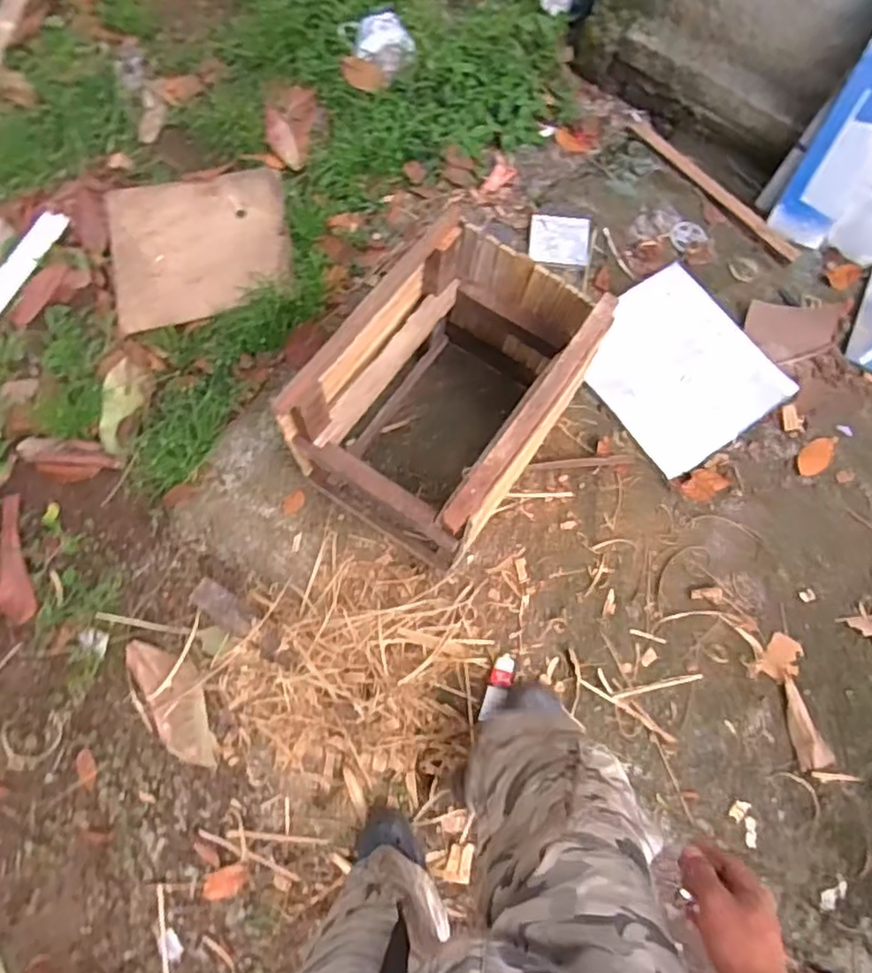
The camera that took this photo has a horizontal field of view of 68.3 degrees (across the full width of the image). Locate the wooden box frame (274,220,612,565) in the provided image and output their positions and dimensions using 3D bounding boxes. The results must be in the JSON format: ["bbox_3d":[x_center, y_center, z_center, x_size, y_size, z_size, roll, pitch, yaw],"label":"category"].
[{"bbox_3d":[0.028,-0.167,1.285,0.379,0.465,0.528,35,77,10],"label":"wooden box frame"}]

